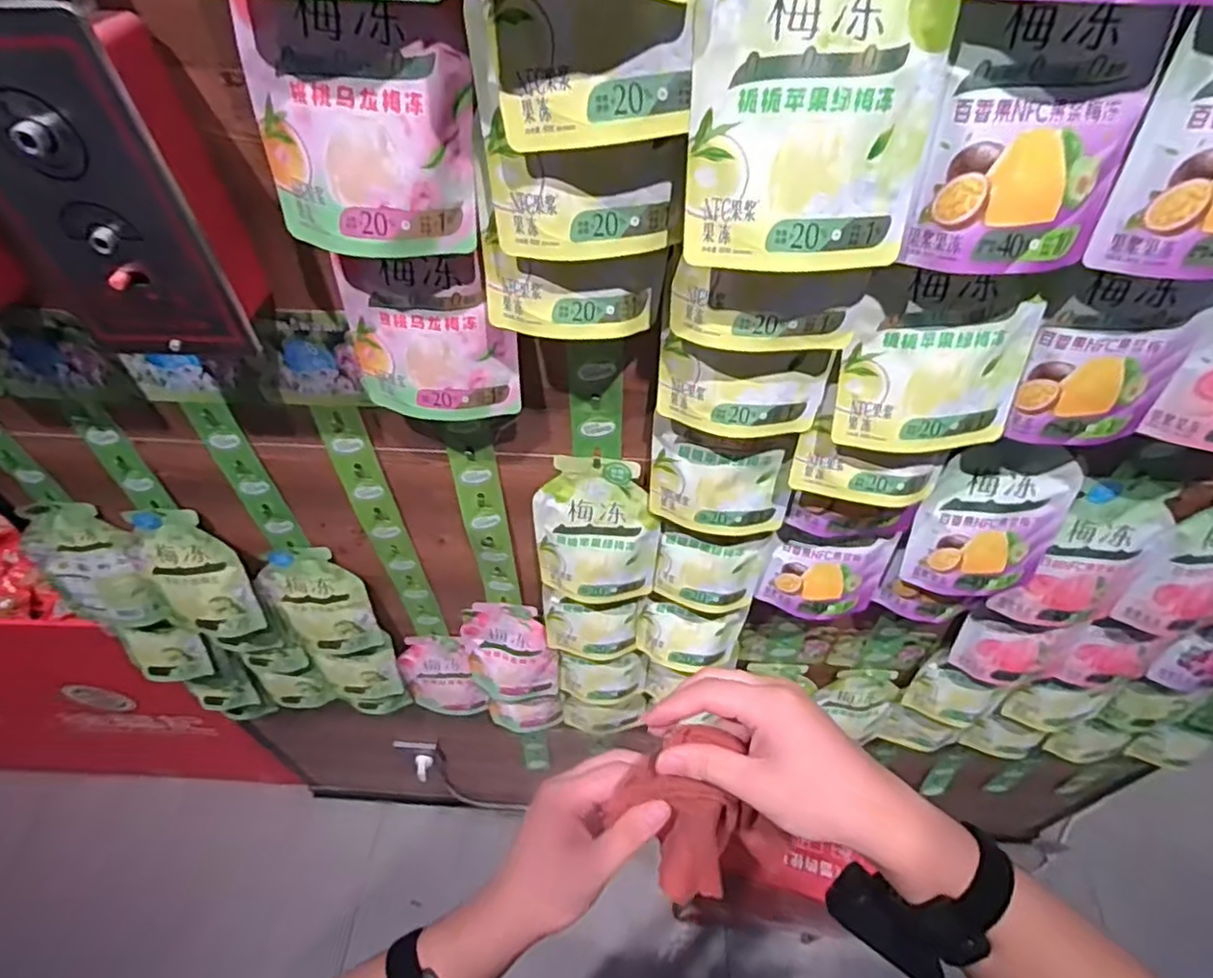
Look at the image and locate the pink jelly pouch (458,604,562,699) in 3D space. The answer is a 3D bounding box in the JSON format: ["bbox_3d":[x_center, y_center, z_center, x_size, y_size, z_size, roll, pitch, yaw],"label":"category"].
[{"bbox_3d":[-0.132,0.229,0.906,0.126,0.193,0.046,3,50,3],"label":"pink jelly pouch"}]

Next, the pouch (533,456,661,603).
[{"bbox_3d":[-0.011,0.050,0.683,0.127,0.184,0.046,6,50,6],"label":"pouch"}]

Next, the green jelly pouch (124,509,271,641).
[{"bbox_3d":[-0.507,0.114,0.821,0.130,0.213,0.027,4,33,3],"label":"green jelly pouch"}]

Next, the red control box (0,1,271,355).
[{"bbox_3d":[-0.322,-0.186,0.419,0.138,0.208,0.052,3,50,3],"label":"red control box"}]

